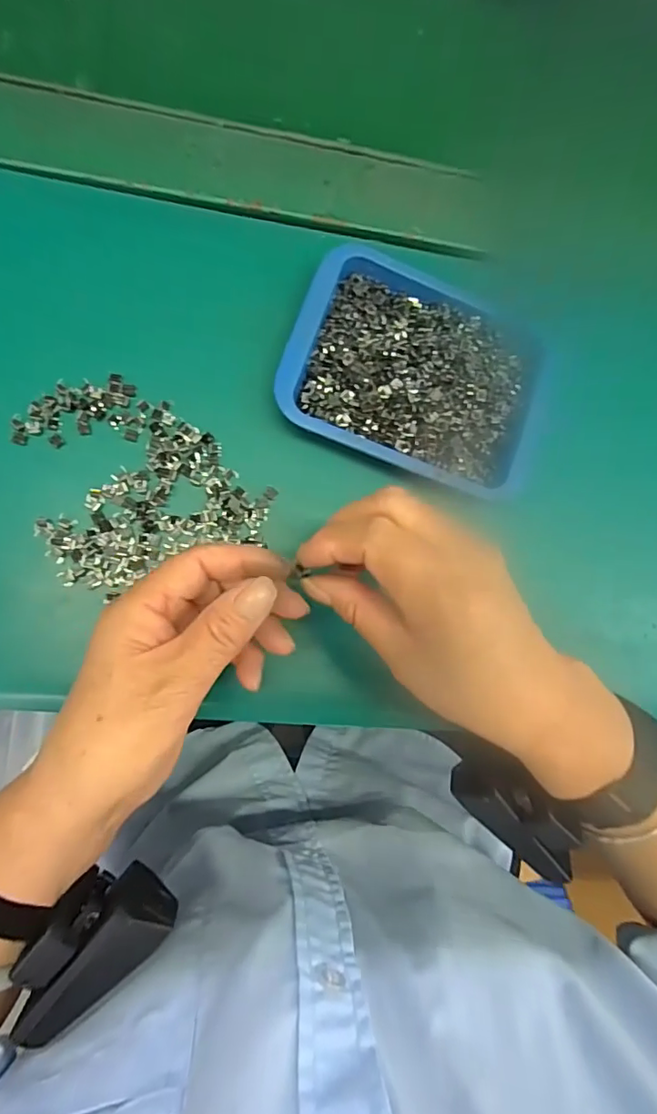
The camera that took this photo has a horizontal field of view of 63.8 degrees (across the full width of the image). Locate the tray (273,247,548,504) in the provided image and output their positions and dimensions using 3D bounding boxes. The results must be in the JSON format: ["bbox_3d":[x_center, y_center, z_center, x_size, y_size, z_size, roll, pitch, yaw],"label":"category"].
[{"bbox_3d":[0.056,-0.109,0.318,0.154,0.024,0.119,20,83,-6],"label":"tray"}]

